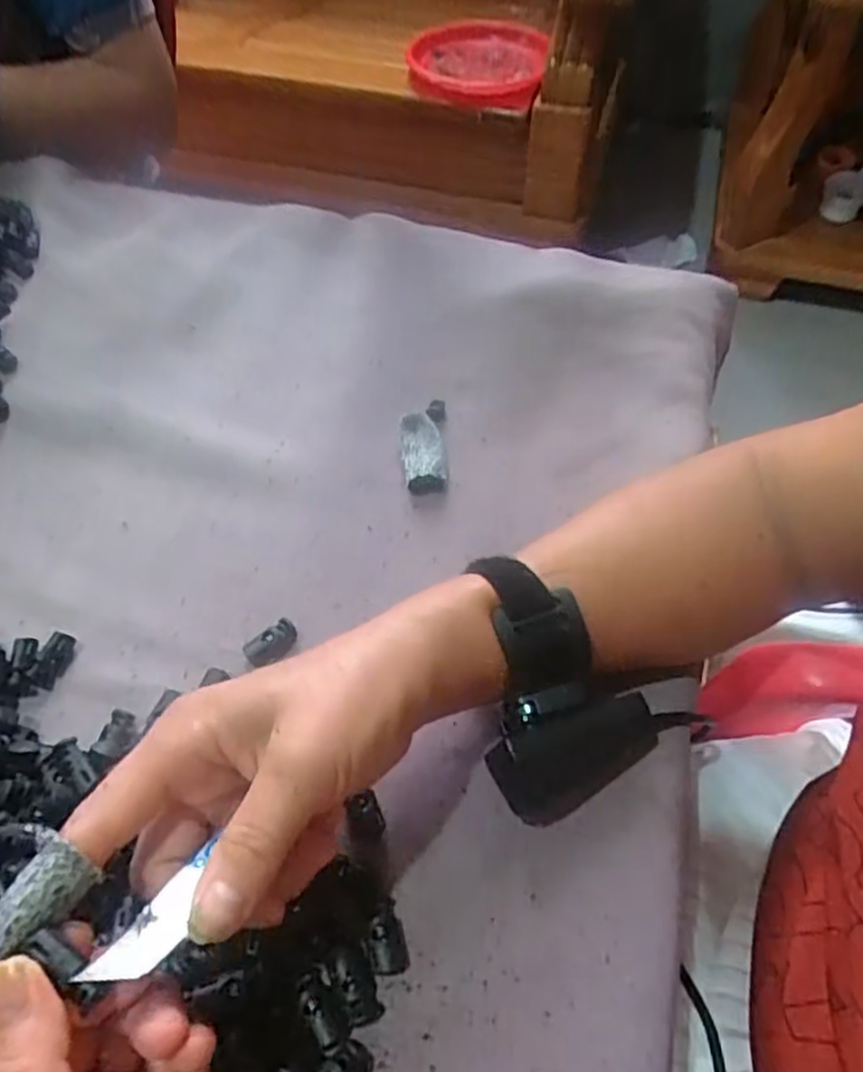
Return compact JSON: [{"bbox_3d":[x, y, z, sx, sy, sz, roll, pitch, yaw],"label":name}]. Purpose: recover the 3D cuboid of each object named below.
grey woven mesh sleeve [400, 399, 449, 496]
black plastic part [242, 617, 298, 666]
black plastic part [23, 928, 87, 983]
[{"bbox_3d":[-0.005,-0.056,0.440,0.027,0.012,0.072,-1,56,-1],"label":"grey woven mesh sleeve"},{"bbox_3d":[-0.080,0.055,0.364,0.028,0.007,0.018,-34,63,-21],"label":"black plastic part"},{"bbox_3d":[-0.107,0.121,0.207,0.014,0.004,0.008,30,61,18],"label":"black plastic part"}]

